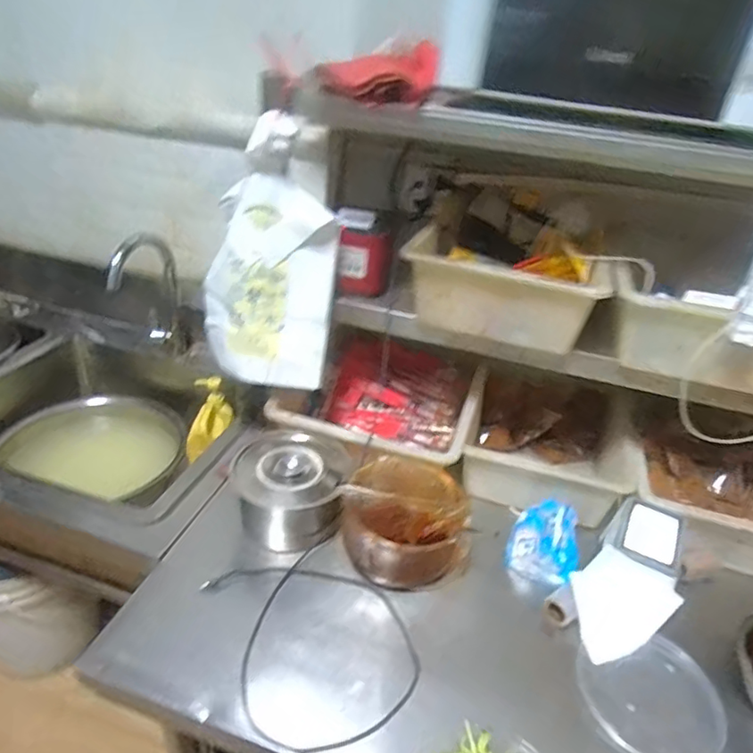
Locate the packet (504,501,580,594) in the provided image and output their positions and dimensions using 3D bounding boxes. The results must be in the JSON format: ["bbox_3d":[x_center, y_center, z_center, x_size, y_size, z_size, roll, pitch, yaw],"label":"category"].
[{"bbox_3d":[0.255,0.253,0.849,0.102,0.074,0.146,18,33,18],"label":"packet"}]

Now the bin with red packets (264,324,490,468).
[{"bbox_3d":[0.015,0.054,1.048,0.340,0.120,0.361,14,32,12],"label":"bin with red packets"}]

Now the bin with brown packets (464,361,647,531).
[{"bbox_3d":[0.308,0.108,1.026,0.278,0.120,0.319,12,31,9],"label":"bin with brown packets"}]

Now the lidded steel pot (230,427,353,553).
[{"bbox_3d":[-0.129,0.172,0.858,0.170,0.120,0.155,5,31,-3],"label":"lidded steel pot"}]

